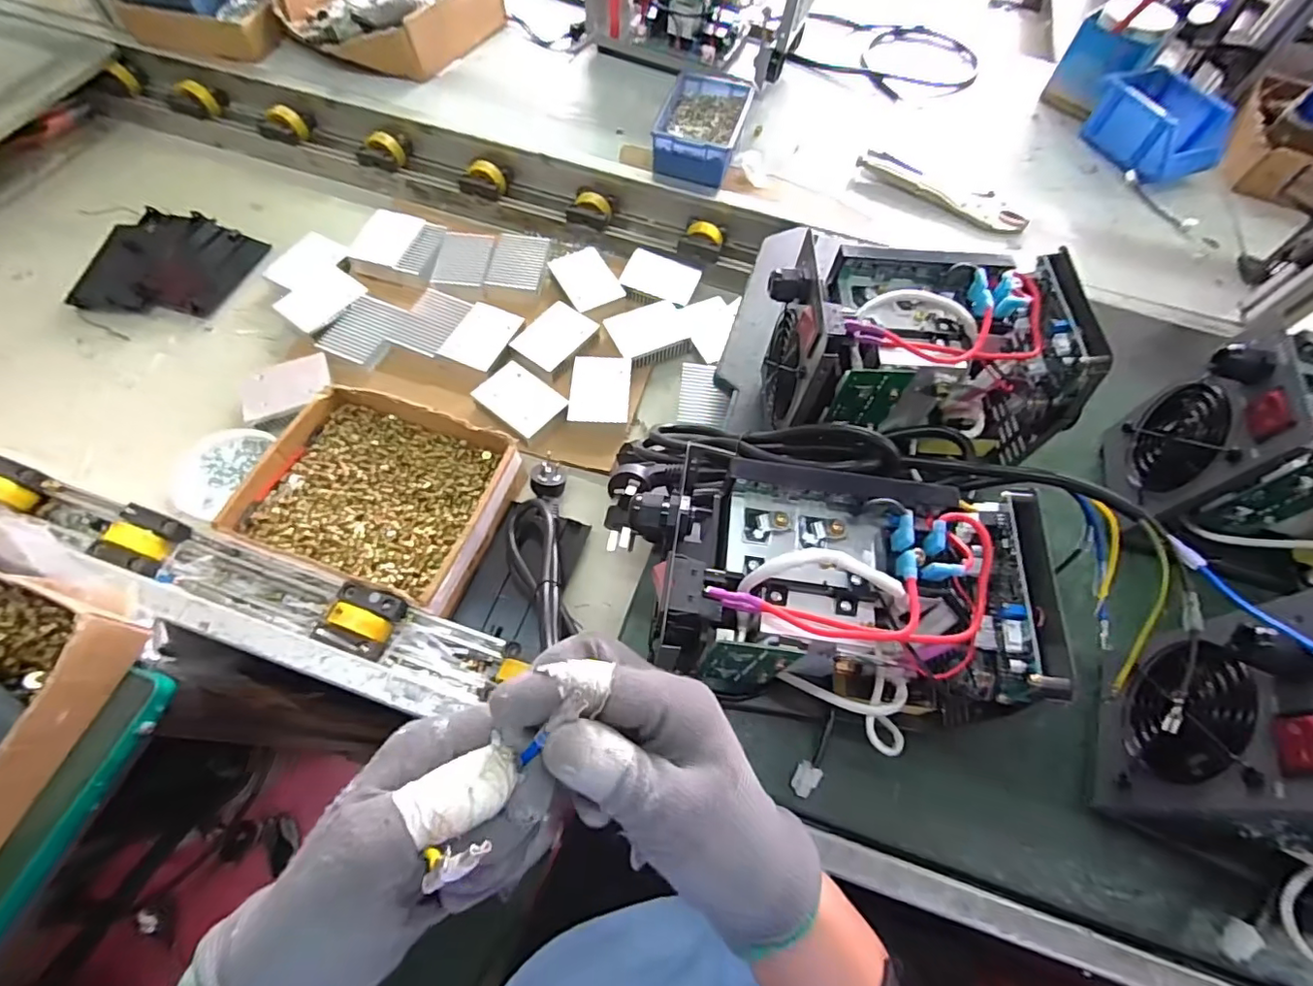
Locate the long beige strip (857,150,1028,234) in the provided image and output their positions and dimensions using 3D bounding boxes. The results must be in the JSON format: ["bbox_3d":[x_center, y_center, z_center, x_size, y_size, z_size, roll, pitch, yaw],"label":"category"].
[{"bbox_3d":[0.357,-0.377,0.696,0.214,0.021,0.039,33,65,13],"label":"long beige strip"}]

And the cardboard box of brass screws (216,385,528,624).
[{"bbox_3d":[-0.254,0.000,0.530,0.212,0.055,0.174,20,63,7],"label":"cardboard box of brass screws"}]

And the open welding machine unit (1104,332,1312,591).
[{"bbox_3d":[0.492,-0.014,0.415,0.227,0.148,0.124,19,63,6],"label":"open welding machine unit"}]

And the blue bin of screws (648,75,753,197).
[{"bbox_3d":[0.058,-0.460,0.702,0.101,0.052,0.159,15,63,4],"label":"blue bin of screws"}]

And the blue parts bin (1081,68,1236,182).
[{"bbox_3d":[0.669,-0.489,0.742,0.113,0.071,0.159,-20,66,-13],"label":"blue parts bin"}]

